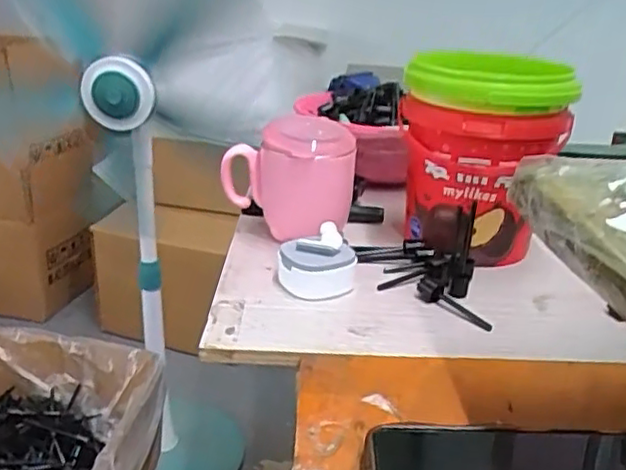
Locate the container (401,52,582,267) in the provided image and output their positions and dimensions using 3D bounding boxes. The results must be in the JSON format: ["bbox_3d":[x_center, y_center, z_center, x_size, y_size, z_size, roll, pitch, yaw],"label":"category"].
[{"bbox_3d":[0.139,-0.058,0.543,0.124,0.165,0.117,-9,26,-26],"label":"container"}]

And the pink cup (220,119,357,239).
[{"bbox_3d":[-0.022,-0.046,0.563,0.113,0.101,0.069,4,23,4],"label":"pink cup"}]

